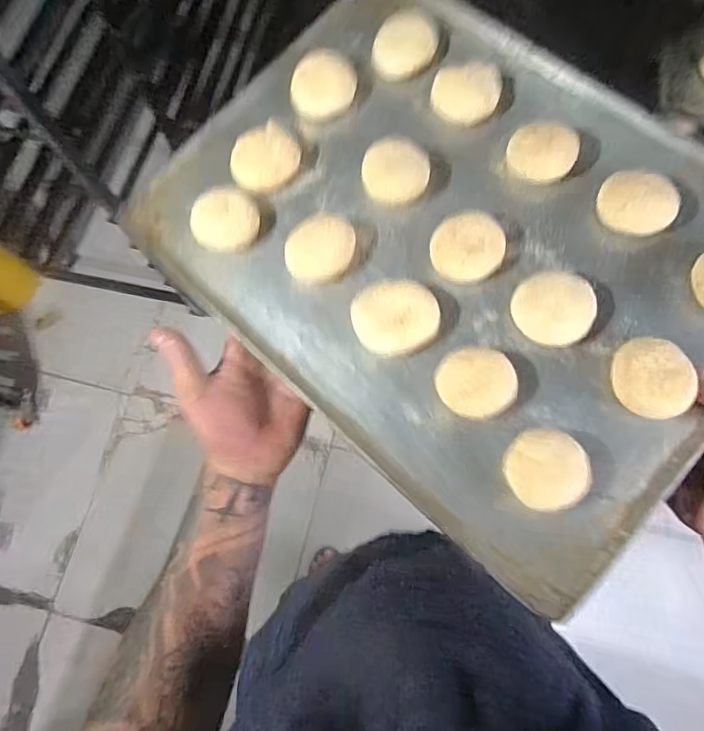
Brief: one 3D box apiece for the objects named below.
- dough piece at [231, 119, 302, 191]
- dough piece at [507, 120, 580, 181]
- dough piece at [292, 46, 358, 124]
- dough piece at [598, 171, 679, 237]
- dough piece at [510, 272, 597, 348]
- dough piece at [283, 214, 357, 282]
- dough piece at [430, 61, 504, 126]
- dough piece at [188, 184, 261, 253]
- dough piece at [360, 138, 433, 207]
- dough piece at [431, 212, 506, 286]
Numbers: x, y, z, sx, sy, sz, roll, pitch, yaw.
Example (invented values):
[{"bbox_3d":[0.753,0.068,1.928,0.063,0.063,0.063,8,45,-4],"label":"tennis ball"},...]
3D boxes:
[{"bbox_3d":[-0.073,-0.173,0.438,0.055,0.017,0.049,-34,77,-8],"label":"dough piece"},{"bbox_3d":[0.147,-0.164,0.405,0.050,0.020,0.039,10,75,3],"label":"dough piece"},{"bbox_3d":[-0.025,-0.238,0.447,0.052,0.027,0.046,13,75,4],"label":"dough piece"},{"bbox_3d":[0.208,-0.118,0.385,0.053,0.019,0.041,28,77,8],"label":"dough piece"},{"bbox_3d":[0.143,-0.040,0.376,0.054,0.019,0.048,6,75,2],"label":"dough piece"},{"bbox_3d":[-0.025,-0.092,0.413,0.055,0.020,0.044,-35,77,-8],"label":"dough piece"},{"bbox_3d":[0.093,-0.224,0.432,0.053,0.025,0.040,14,76,4],"label":"dough piece"},{"bbox_3d":[-0.102,-0.118,0.424,0.053,0.018,0.049,0,75,0],"label":"dough piece"},{"bbox_3d":[0.035,-0.155,0.421,0.052,0.017,0.047,8,75,3],"label":"dough piece"},{"bbox_3d":[0.086,-0.089,0.391,0.053,0.013,0.050,0,75,0],"label":"dough piece"}]

